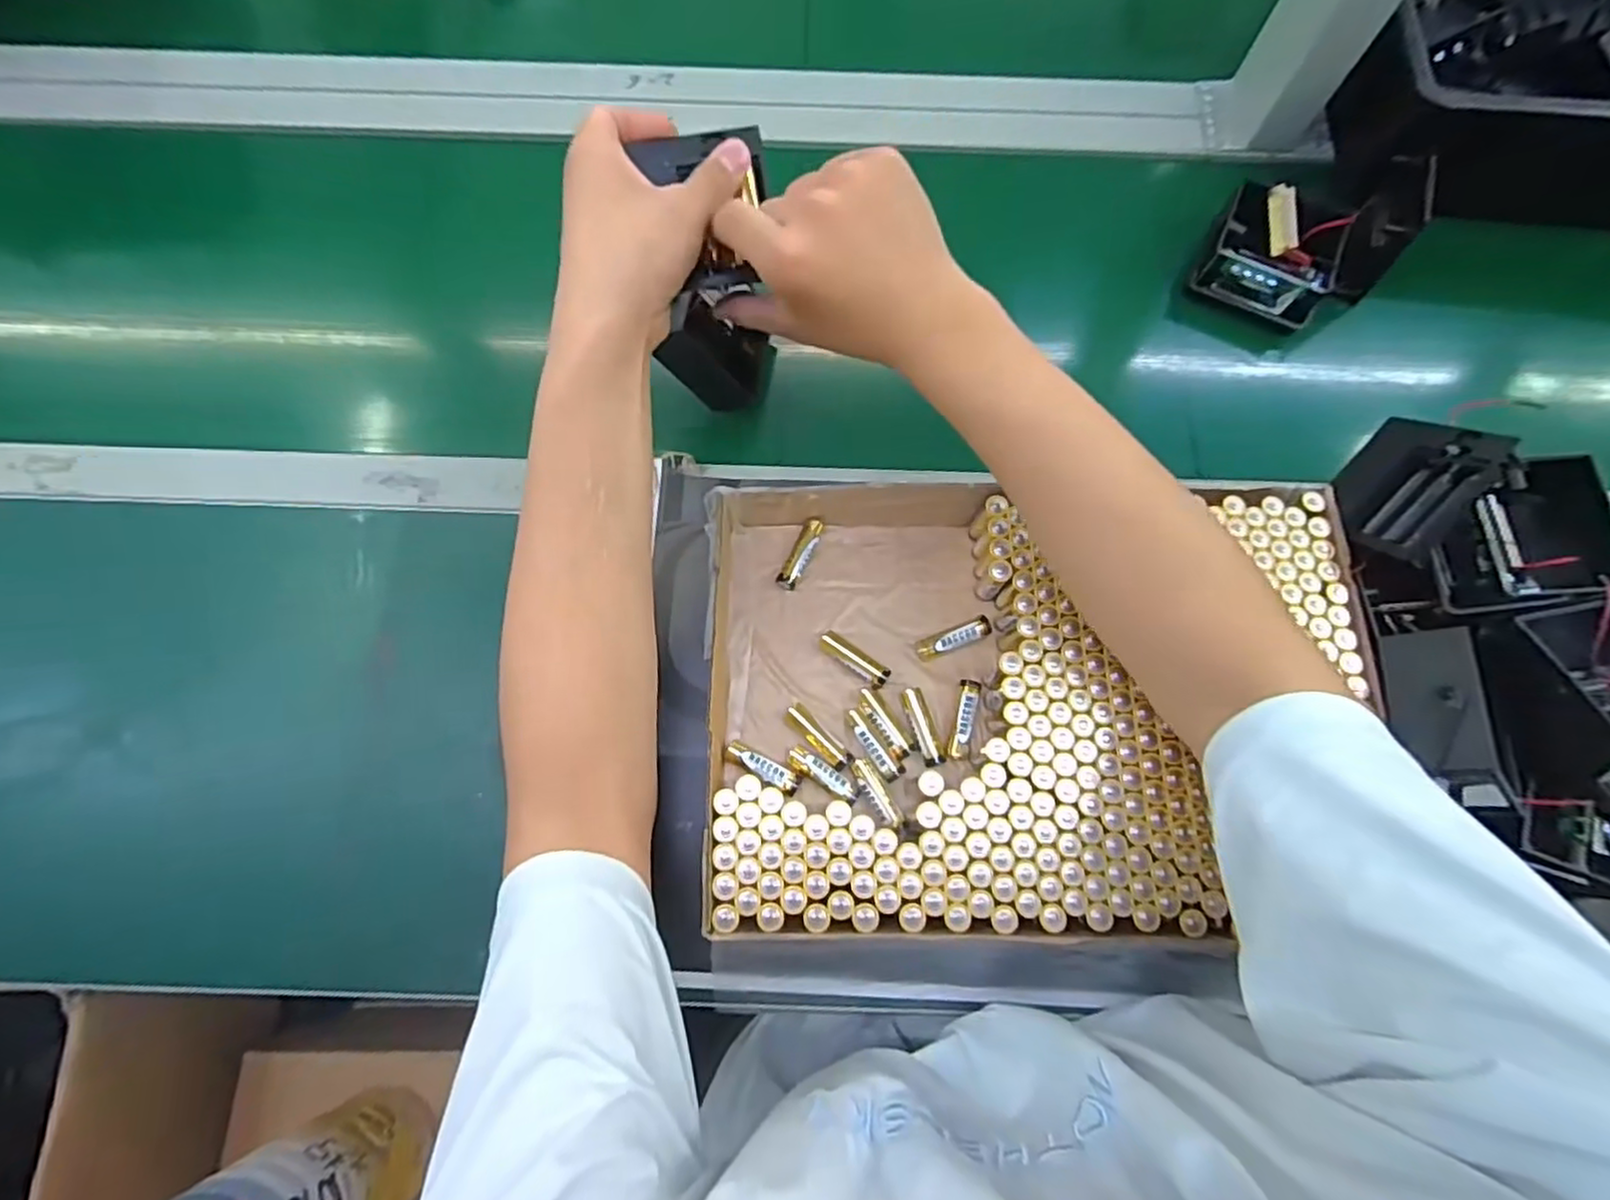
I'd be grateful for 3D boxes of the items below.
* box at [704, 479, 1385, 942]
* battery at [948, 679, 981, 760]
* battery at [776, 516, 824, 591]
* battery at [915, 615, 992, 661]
[{"bbox_3d":[0.131,0.054,0.415,0.377,0.058,0.272,0,73,-1],"label":"box"},{"bbox_3d":[0.099,0.074,0.428,0.012,0.014,0.050,15,73,4],"label":"battery"},{"bbox_3d":[-0.003,-0.031,0.457,0.014,0.013,0.050,25,74,7],"label":"battery"},{"bbox_3d":[0.096,0.024,0.443,0.050,0.014,0.014,-20,74,-7],"label":"battery"}]

